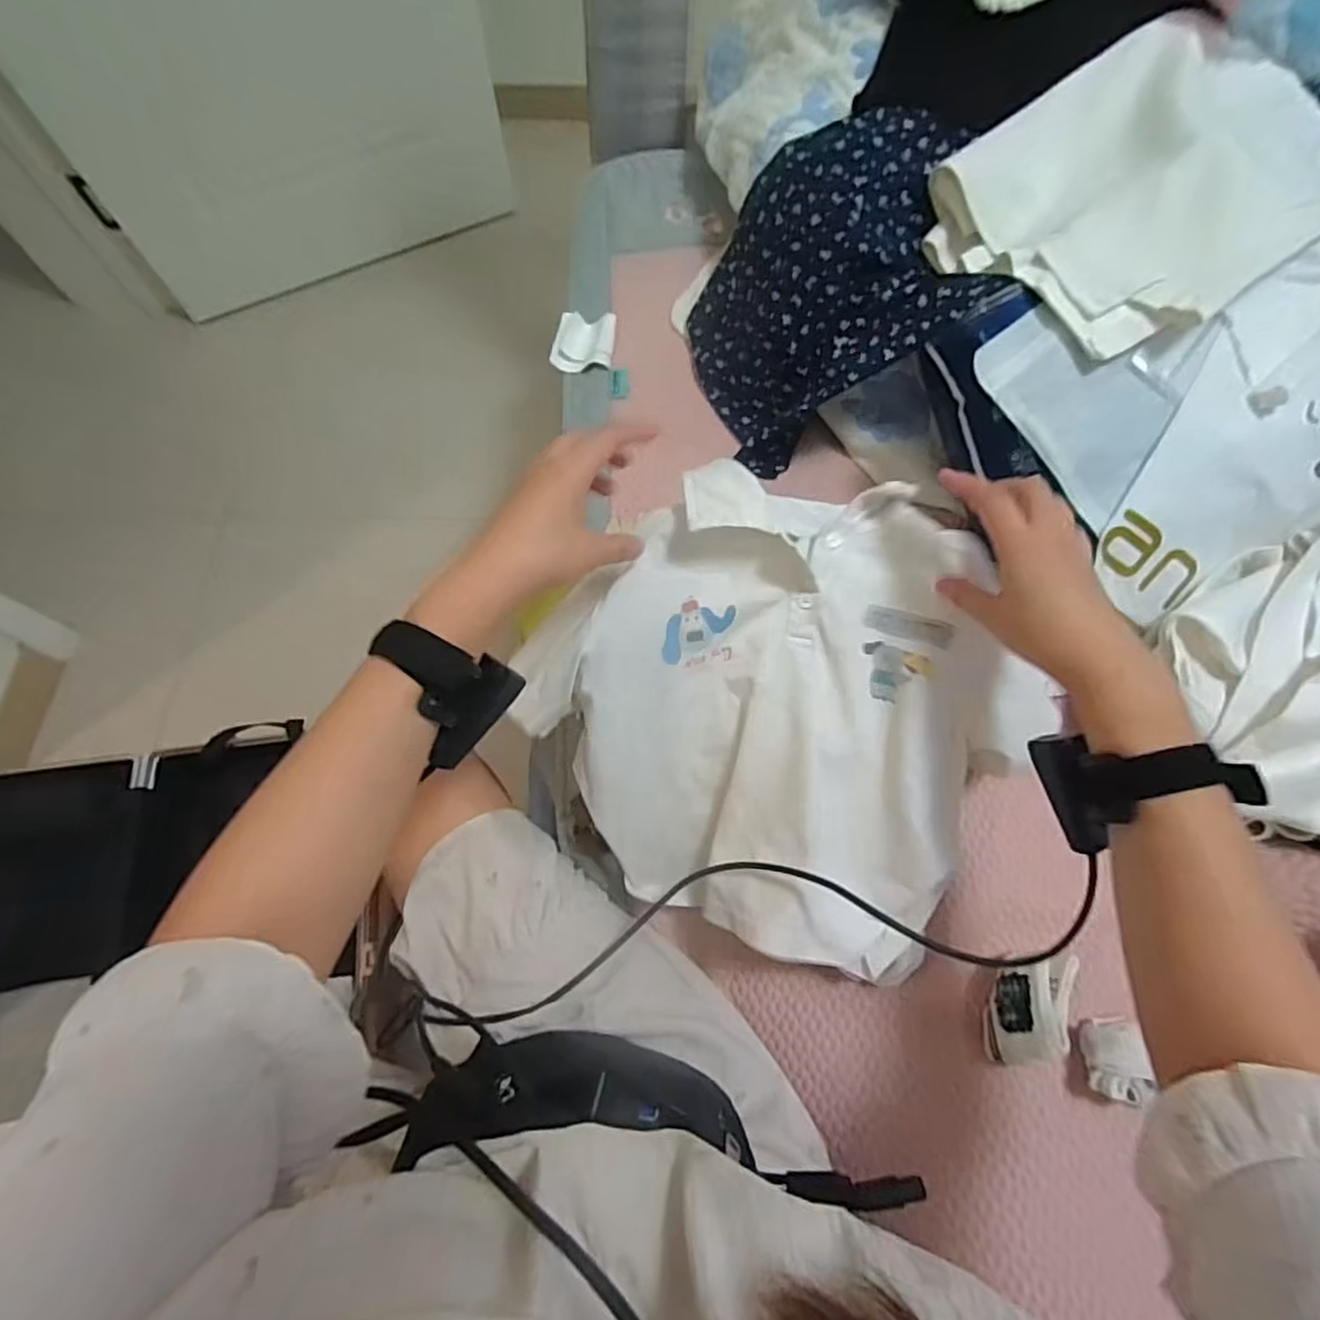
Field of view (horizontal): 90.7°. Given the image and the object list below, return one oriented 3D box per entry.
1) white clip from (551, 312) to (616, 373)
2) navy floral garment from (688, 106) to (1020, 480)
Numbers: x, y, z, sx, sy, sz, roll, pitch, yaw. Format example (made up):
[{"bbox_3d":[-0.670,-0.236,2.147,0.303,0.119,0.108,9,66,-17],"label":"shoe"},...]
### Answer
[{"bbox_3d":[-0.083,-0.348,0.715,0.066,0.019,0.066,5,68,1],"label":"white clip"},{"bbox_3d":[0.151,-0.342,0.613,0.206,0.179,0.231,-10,69,-5],"label":"navy floral garment"}]

